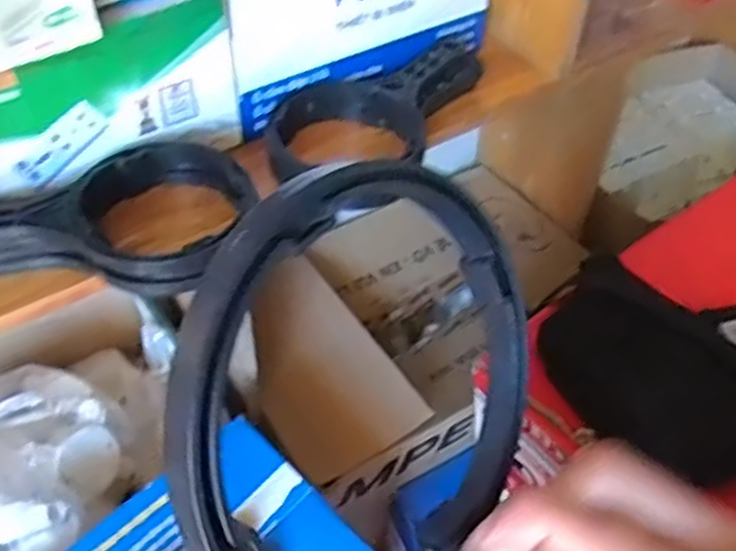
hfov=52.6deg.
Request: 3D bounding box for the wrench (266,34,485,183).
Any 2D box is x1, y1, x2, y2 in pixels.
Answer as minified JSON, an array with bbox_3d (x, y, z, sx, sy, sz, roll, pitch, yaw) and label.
[{"bbox_3d":[0.028,-0.143,0.661,0.243,0.040,0.117,-28,54,-26],"label":"wrench"}]

